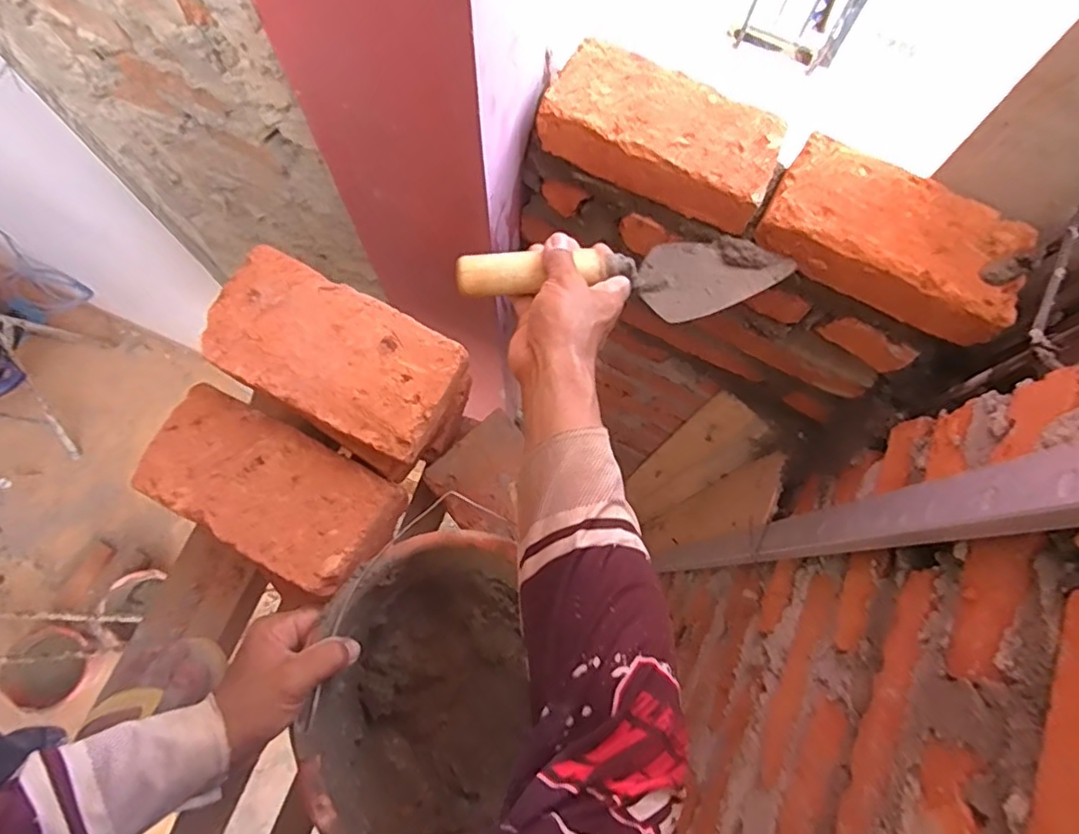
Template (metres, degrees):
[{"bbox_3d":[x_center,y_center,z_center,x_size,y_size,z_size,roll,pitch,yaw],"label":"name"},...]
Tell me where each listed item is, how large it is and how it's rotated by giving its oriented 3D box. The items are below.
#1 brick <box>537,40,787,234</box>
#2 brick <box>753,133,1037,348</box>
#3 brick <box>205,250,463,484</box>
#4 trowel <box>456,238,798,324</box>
[{"bbox_3d":[0.105,-0.240,0.501,0.192,0.046,0.098,27,75,6],"label":"brick"},{"bbox_3d":[0.288,-0.148,0.486,0.198,0.044,0.106,25,74,6],"label":"brick"},{"bbox_3d":[-0.161,-0.045,0.476,0.188,0.056,0.109,30,75,7],"label":"brick"},{"bbox_3d":[0.066,-0.116,0.488,0.261,0.049,0.062,-2,73,-10],"label":"trowel"}]

